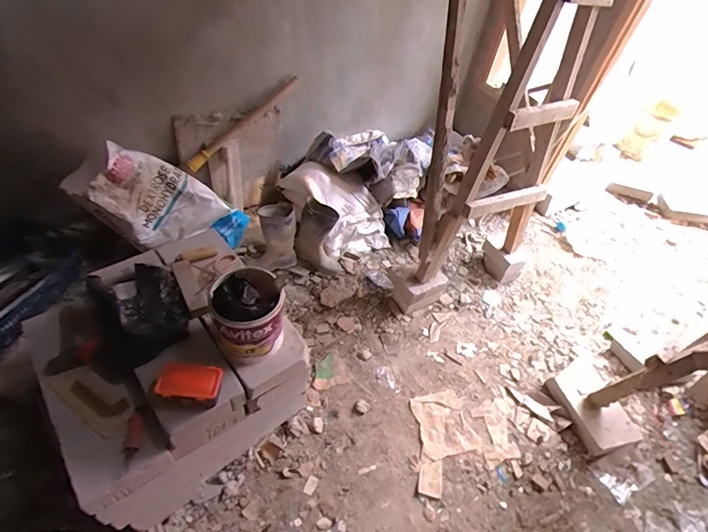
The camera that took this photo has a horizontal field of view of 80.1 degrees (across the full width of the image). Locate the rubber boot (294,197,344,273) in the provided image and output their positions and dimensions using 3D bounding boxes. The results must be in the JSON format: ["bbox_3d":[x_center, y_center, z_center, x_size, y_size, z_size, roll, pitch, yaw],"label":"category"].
[{"bbox_3d":[-0.152,-0.129,1.982,0.237,0.323,0.120,18,47,6],"label":"rubber boot"}]

